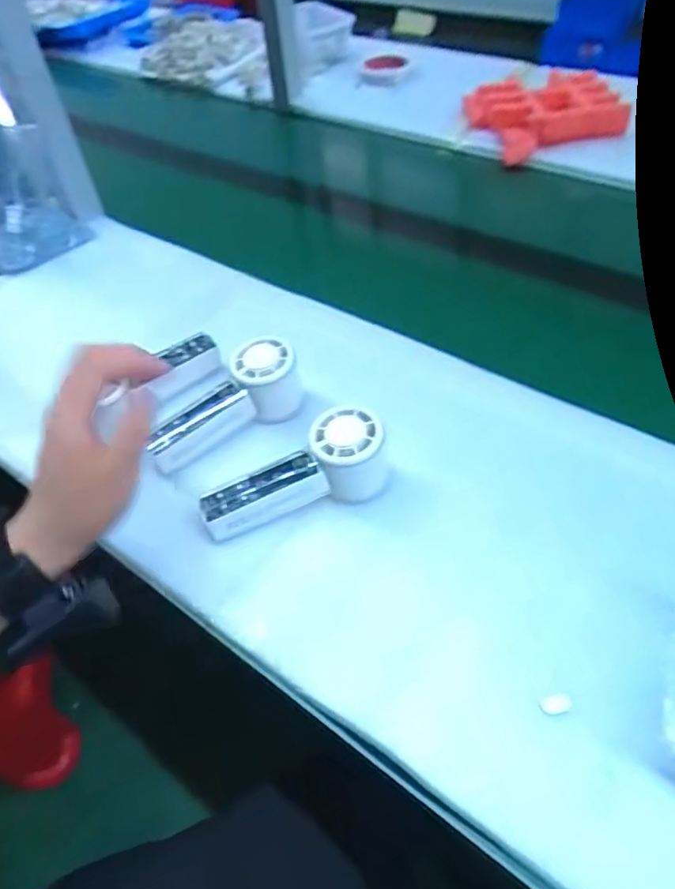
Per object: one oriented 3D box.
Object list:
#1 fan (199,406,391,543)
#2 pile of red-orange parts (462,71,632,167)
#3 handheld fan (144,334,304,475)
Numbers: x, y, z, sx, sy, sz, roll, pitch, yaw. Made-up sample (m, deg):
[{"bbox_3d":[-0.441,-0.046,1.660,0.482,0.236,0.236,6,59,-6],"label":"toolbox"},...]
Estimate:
[{"bbox_3d":[-0.034,0.022,0.485,0.152,0.061,0.054,-15,50,-7],"label":"fan"},{"bbox_3d":[0.299,-0.481,0.880,0.179,0.067,0.148,-17,50,-8],"label":"pile of red-orange parts"},{"bbox_3d":[-0.101,-0.036,0.543,0.151,0.063,0.051,-28,53,-17],"label":"handheld fan"}]

